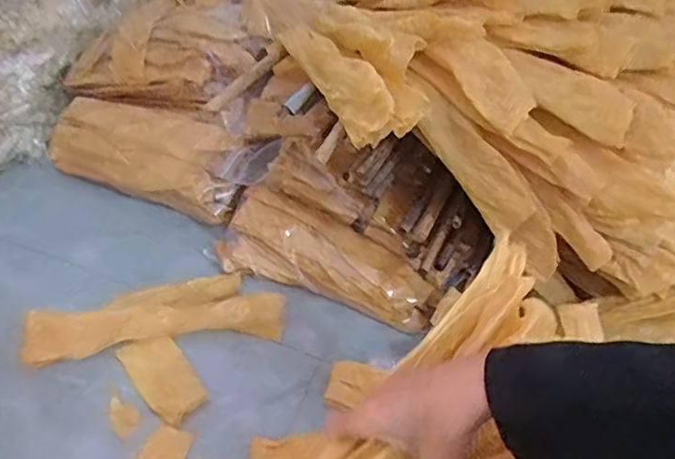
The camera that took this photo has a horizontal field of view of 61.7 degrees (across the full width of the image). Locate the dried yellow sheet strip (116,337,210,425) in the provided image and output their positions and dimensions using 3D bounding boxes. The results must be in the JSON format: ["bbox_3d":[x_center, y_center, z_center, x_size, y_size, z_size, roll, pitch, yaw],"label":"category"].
[{"bbox_3d":[-0.250,0.209,0.812,0.077,0.006,0.144,-32,60,-26],"label":"dried yellow sheet strip"}]

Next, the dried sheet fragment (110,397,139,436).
[{"bbox_3d":[-0.291,0.252,0.768,0.035,0.006,0.054,-23,53,-25],"label":"dried sheet fragment"}]

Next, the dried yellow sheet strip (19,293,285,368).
[{"bbox_3d":[-0.267,0.141,0.841,0.368,0.030,0.084,-1,47,-8],"label":"dried yellow sheet strip"}]

